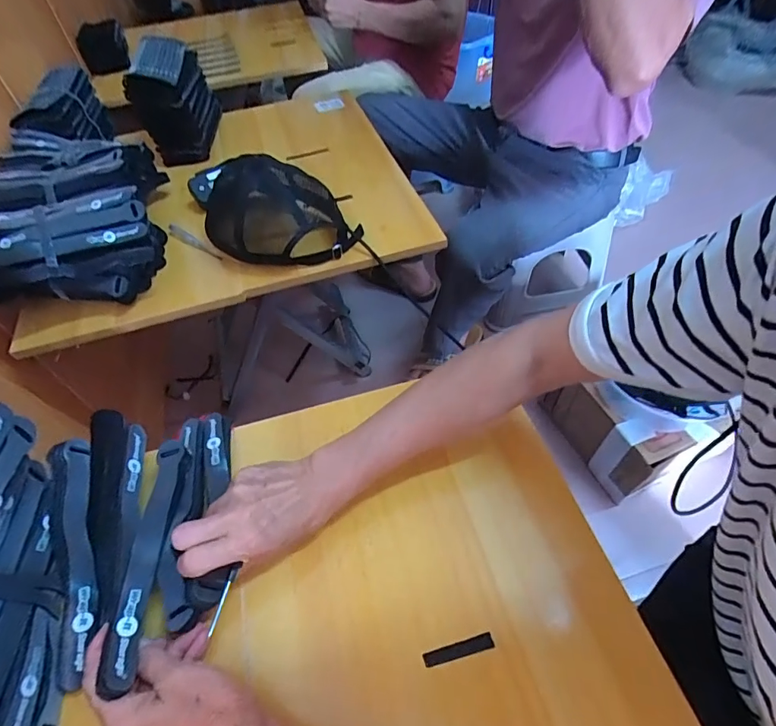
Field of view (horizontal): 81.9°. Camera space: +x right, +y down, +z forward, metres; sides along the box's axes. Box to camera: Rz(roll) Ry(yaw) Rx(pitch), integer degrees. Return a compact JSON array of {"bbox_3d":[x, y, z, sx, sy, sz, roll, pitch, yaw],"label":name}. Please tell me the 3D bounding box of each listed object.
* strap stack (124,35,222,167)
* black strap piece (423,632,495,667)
[{"bbox_3d":[-0.390,-0.482,0.830,0.093,0.162,0.174,-3,51,2],"label":"strap stack"},{"bbox_3d":[0.054,0.218,0.339,0.054,0.005,0.010,-14,52,-7],"label":"black strap piece"}]

